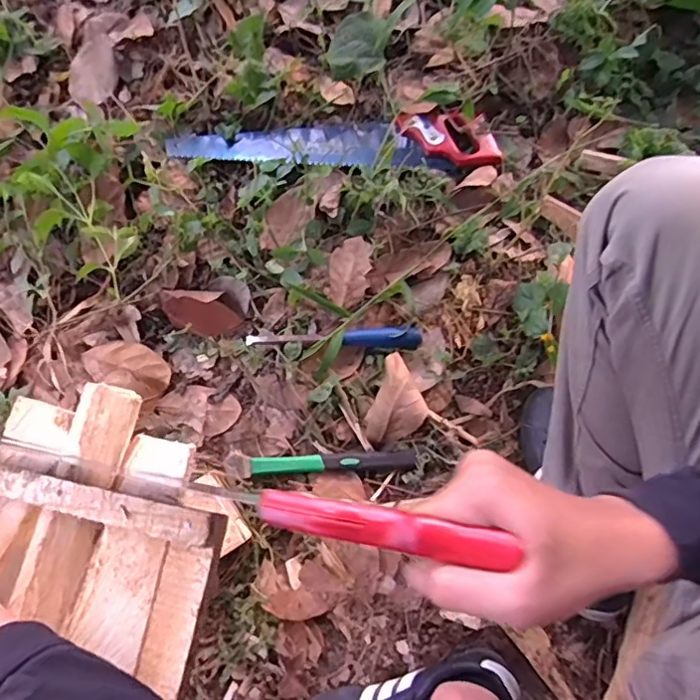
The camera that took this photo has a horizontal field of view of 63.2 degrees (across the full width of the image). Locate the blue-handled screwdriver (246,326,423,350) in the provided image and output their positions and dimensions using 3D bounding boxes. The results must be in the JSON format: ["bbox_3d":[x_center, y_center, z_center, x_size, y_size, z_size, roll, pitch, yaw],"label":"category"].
[{"bbox_3d":[-0.019,-0.013,0.753,0.229,0.020,0.030,-4,77,-2],"label":"blue-handled screwdriver"}]

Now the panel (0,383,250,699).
[{"bbox_3d":[-0.230,0.210,0.404,0.246,0.034,0.361,15,75,16],"label":"panel"}]

